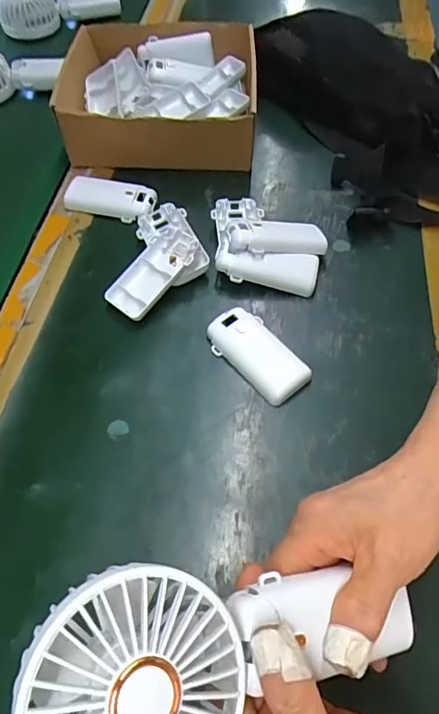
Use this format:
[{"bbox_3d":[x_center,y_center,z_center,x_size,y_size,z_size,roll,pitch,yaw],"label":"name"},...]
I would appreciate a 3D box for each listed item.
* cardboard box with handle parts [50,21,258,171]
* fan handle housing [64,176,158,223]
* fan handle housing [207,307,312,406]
[{"bbox_3d":[-0.064,-0.306,0.537,0.204,0.069,0.210,1,59,3],"label":"cardboard box with handle parts"},{"bbox_3d":[-0.115,-0.165,0.488,0.095,0.016,0.041,12,60,10],"label":"fan handle housing"},{"bbox_3d":[0.033,-0.004,0.391,0.047,0.016,0.091,-40,65,-20],"label":"fan handle housing"}]

